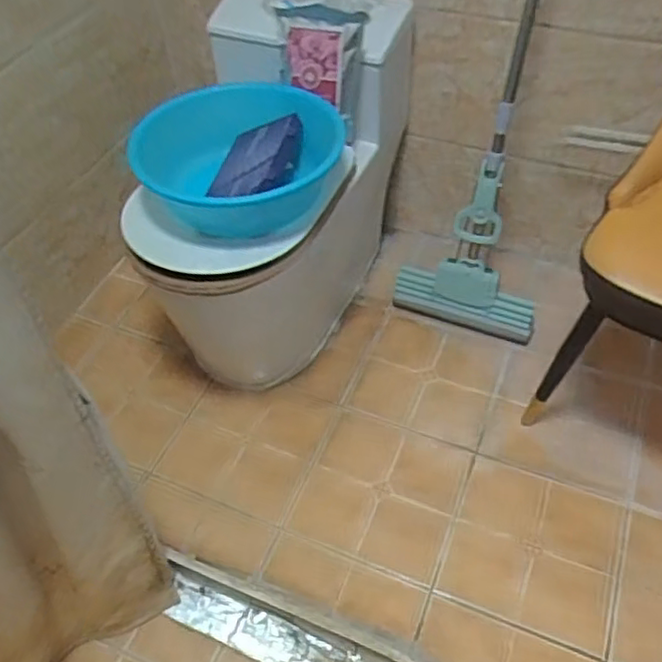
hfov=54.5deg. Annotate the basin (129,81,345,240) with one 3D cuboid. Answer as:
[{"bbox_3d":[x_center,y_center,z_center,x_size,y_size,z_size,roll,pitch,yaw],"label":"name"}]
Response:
[{"bbox_3d":[-0.156,-0.292,1.127,0.346,0.134,0.346,-2,51,2],"label":"basin"}]

